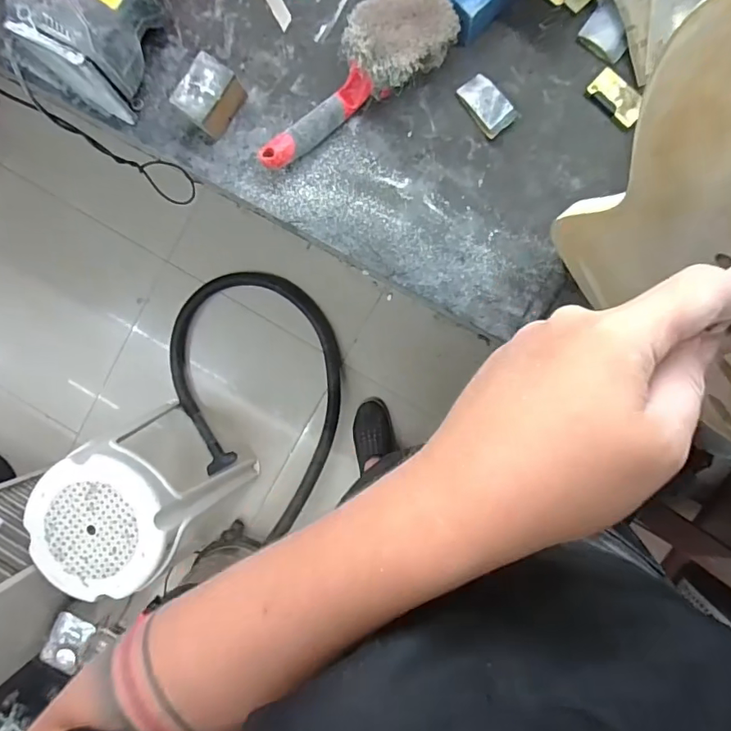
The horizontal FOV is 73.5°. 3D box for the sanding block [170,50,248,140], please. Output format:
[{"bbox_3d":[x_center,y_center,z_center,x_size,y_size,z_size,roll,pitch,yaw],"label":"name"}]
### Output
[{"bbox_3d":[-0.194,-0.336,0.615,0.055,0.057,0.080,43,96,2],"label":"sanding block"}]

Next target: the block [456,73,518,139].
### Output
[{"bbox_3d":[0.147,-0.318,0.596,0.039,0.018,0.073,-36,89,6],"label":"block"}]

